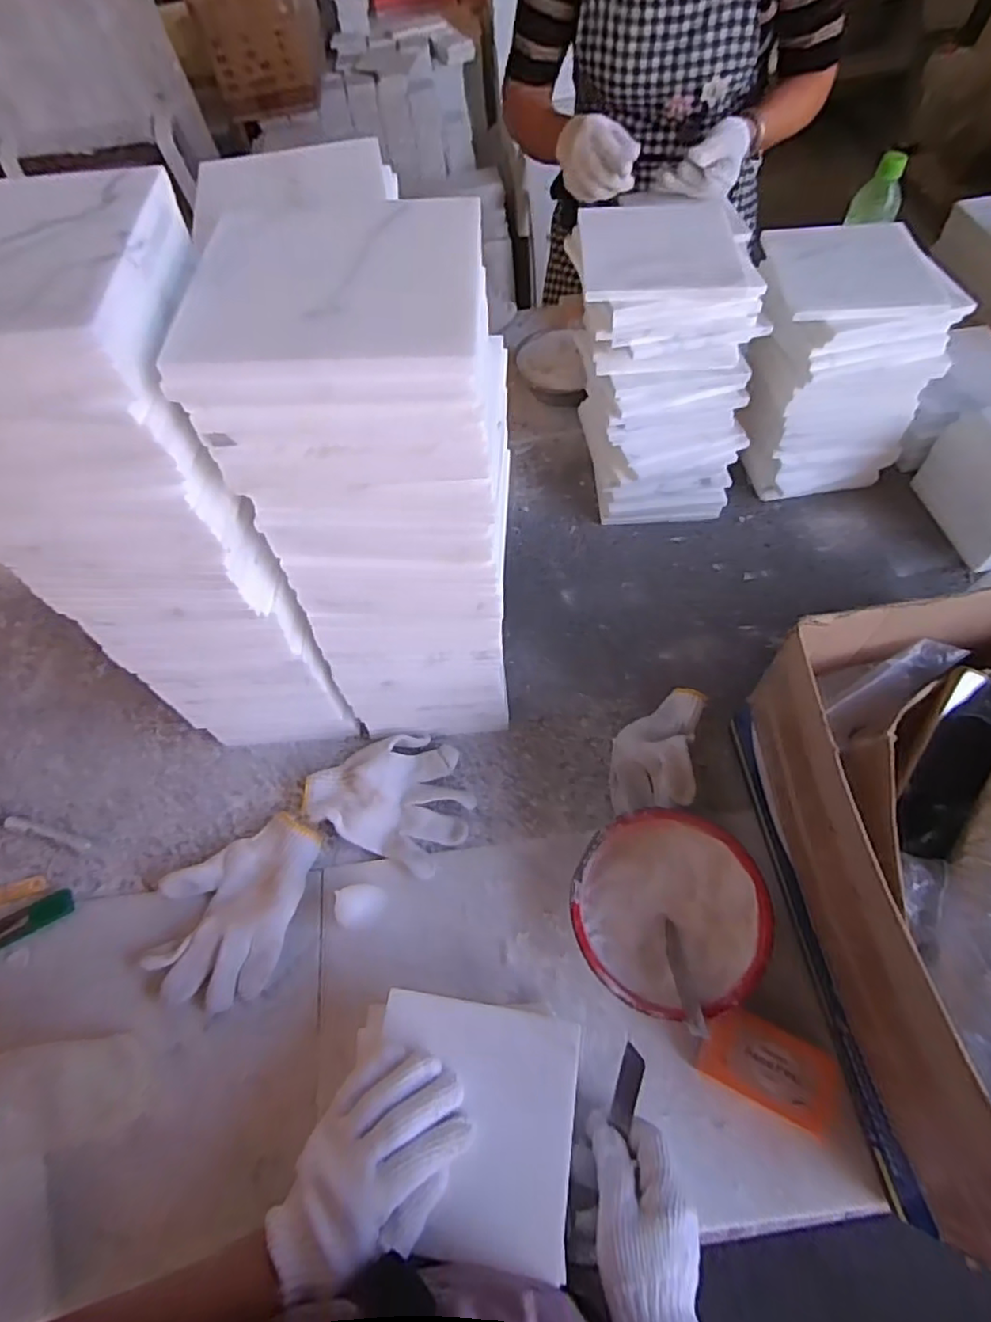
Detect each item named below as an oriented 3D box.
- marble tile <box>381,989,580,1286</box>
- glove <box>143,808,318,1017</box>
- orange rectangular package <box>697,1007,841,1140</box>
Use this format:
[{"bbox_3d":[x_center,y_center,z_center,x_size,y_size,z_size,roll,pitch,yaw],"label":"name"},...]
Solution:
[{"bbox_3d":[-0.018,0.332,0.444,0.147,0.013,0.147,6,65,6],"label":"marble tile"},{"bbox_3d":[-0.247,0.226,0.578,0.118,0.030,0.168,12,64,12],"label":"glove"},{"bbox_3d":[0.221,0.325,0.495,0.103,0.024,0.056,22,66,16],"label":"orange rectangular package"}]

